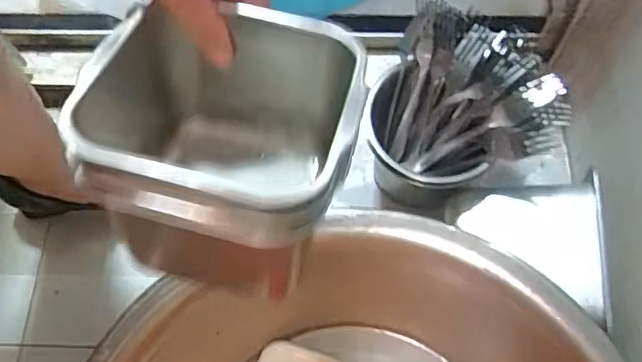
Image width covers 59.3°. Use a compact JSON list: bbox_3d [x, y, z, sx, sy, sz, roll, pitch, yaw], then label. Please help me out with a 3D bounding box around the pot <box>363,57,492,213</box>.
[{"bbox_3d":[0.107,-0.038,0.596,0.134,0.100,0.113,33,71,15],"label":"pot"}]

